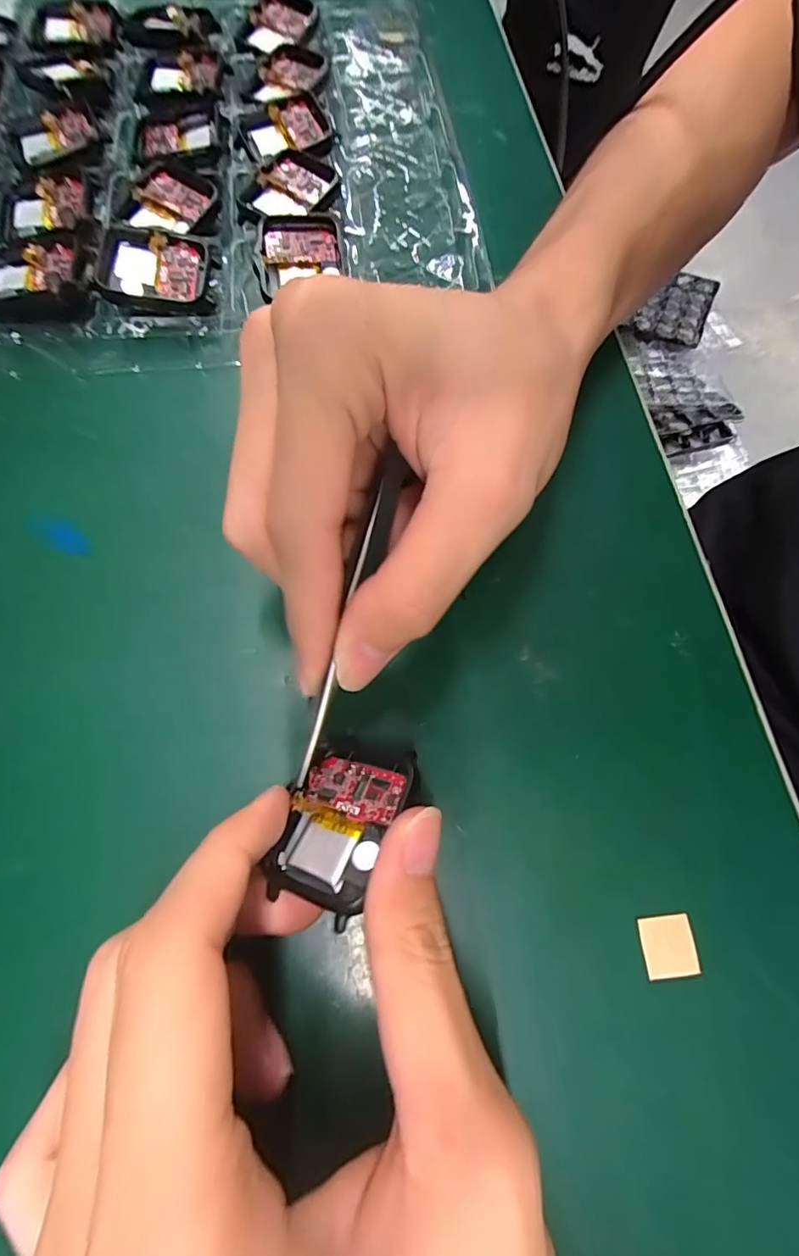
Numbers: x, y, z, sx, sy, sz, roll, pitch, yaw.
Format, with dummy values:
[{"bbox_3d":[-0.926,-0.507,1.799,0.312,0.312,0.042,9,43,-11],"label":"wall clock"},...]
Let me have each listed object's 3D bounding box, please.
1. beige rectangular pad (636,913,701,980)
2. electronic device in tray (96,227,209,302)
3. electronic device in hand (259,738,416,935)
[{"bbox_3d":[0.079,0.092,0.143,0.015,0.004,0.016,-5,70,-3],"label":"beige rectangular pad"},{"bbox_3d":[-0.106,-0.152,0.210,0.044,0.012,0.035,-5,70,-3],"label":"electronic device in tray"},{"bbox_3d":[-0.016,0.056,0.142,0.033,0.013,0.044,10,54,32],"label":"electronic device in hand"}]

